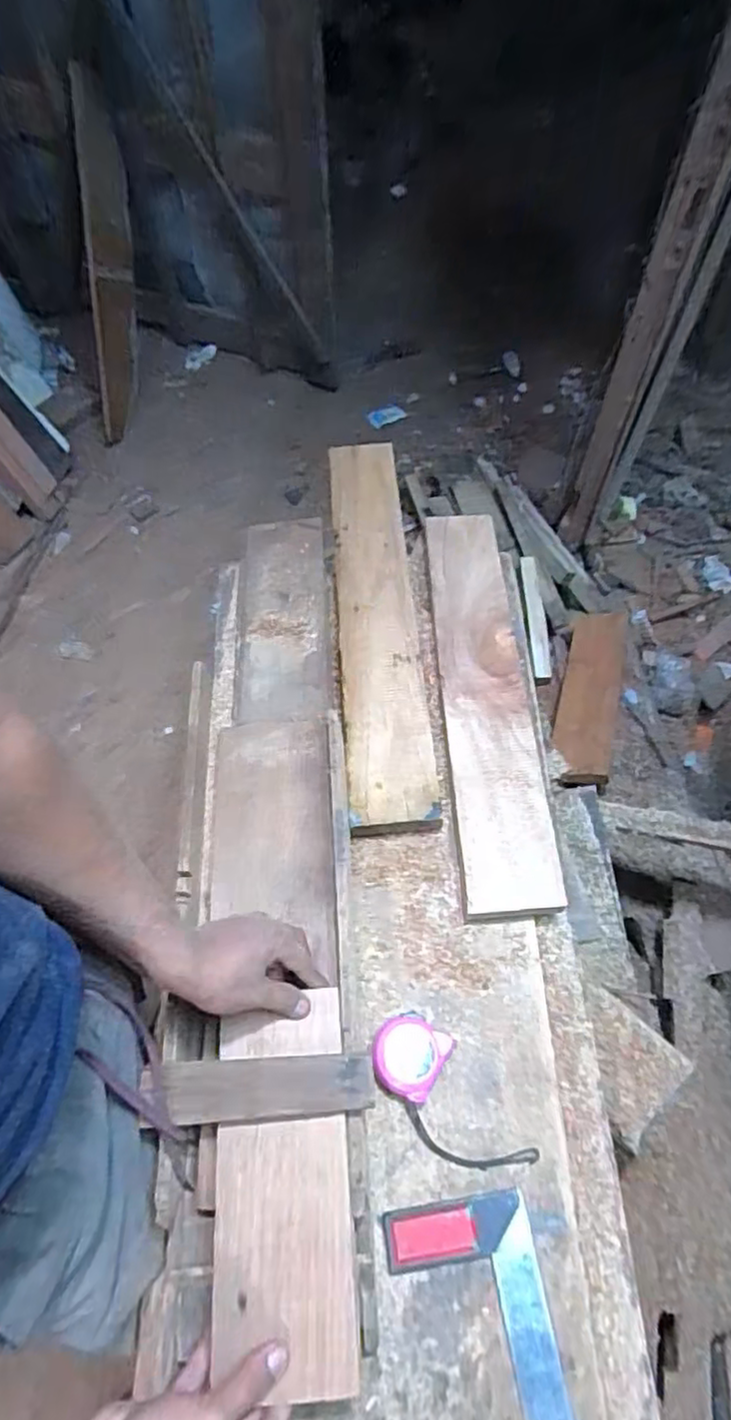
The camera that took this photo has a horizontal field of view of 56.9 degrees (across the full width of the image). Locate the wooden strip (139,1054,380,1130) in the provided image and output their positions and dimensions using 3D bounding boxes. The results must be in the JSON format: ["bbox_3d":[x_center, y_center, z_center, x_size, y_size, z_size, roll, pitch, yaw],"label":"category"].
[{"bbox_3d":[-0.088,0.307,0.547,0.185,0.019,0.044,-4,60,-1],"label":"wooden strip"}]

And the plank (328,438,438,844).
[{"bbox_3d":[0.010,-0.154,0.939,0.103,0.027,0.671,-8,55,6],"label":"plank"}]

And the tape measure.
[{"bbox_3d":[0.075,0.358,0.618,0.074,0.027,0.165,-37,66,-18],"label":"tape measure"}]

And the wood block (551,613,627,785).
[{"bbox_3d":[0.436,-0.045,1.309,0.112,0.025,0.468,-4,41,27],"label":"wood block"}]

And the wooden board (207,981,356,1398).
[{"bbox_3d":[-0.068,0.371,0.537,0.106,0.019,0.254,-4,59,-4],"label":"wooden board"}]

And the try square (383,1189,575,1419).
[{"bbox_3d":[0.099,0.548,0.504,0.119,0.017,0.295,-8,60,-4],"label":"try square"}]

